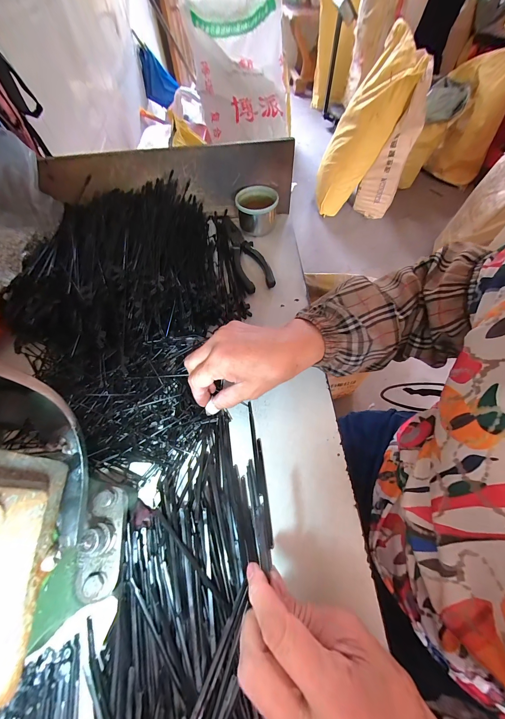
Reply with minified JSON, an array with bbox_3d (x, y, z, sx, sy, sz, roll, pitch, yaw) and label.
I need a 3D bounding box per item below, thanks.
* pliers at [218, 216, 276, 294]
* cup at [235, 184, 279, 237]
[{"bbox_3d":[-0.016,-0.191,0.432,0.052,0.016,0.205,-14,62,-6],"label":"pliers"},{"bbox_3d":[0.007,-0.254,0.448,0.069,0.047,0.070,-1,61,1],"label":"cup"}]

